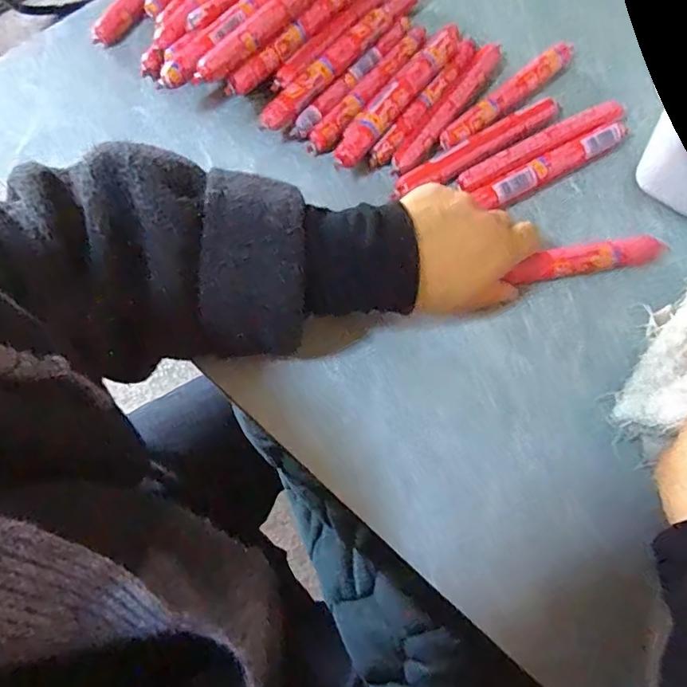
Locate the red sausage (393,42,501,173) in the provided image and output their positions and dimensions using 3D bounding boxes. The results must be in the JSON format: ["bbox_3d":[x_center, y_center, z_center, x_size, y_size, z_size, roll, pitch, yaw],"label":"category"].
[{"bbox_3d":[0.087,-0.196,0.440,0.018,0.013,0.153,34,69,15],"label":"red sausage"}]

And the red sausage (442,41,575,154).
[{"bbox_3d":[0.136,-0.205,0.439,0.151,0.015,0.020,-39,71,-17],"label":"red sausage"}]

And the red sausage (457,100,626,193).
[{"bbox_3d":[0.155,-0.154,0.419,0.149,0.017,0.020,-26,67,-12],"label":"red sausage"}]

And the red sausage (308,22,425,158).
[{"bbox_3d":[0.026,-0.214,0.453,0.023,0.021,0.152,36,70,16],"label":"red sausage"}]

